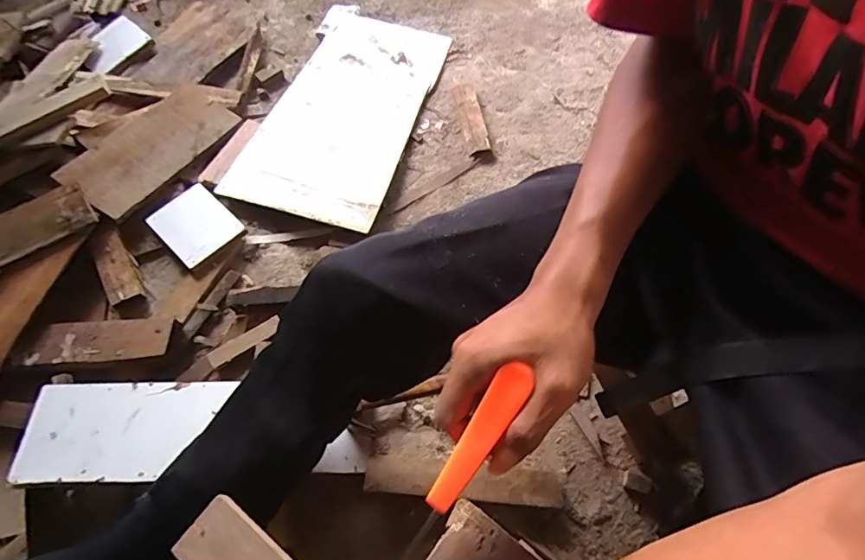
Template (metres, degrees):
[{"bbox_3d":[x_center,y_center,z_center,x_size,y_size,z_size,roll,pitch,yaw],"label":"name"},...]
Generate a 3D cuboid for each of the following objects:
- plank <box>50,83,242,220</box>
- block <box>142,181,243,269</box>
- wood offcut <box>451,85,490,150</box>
[{"bbox_3d":[-0.477,-0.236,0.834,0.125,0.023,0.293,37,57,-4],"label":"plank"},{"bbox_3d":[-0.379,-0.090,0.776,0.123,0.027,0.104,38,71,21],"label":"block"},{"bbox_3d":[0.075,-0.310,0.929,0.045,0.026,0.159,-11,61,-5],"label":"wood offcut"}]

